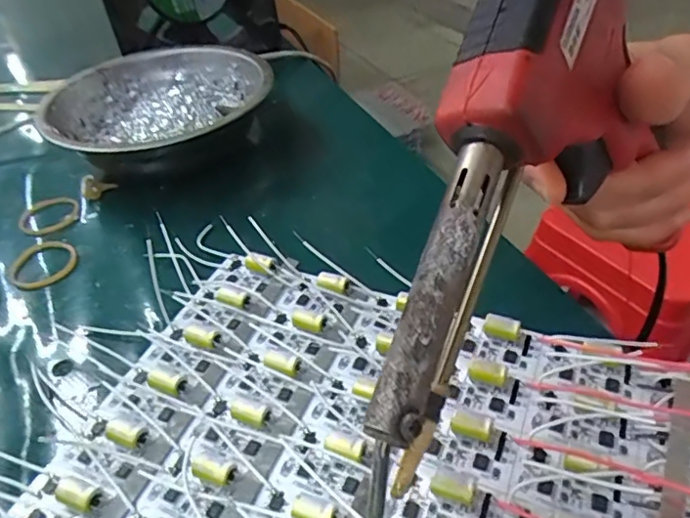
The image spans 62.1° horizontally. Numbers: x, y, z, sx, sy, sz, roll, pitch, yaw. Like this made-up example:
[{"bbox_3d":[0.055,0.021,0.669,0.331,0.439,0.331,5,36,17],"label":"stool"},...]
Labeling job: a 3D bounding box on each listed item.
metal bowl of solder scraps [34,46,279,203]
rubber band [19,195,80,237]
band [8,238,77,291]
[{"bbox_3d":[-0.105,-0.083,0.334,0.118,0.038,0.121,-2,42,2],"label":"metal bowl of solder scraps"},{"bbox_3d":[-0.160,-0.024,0.309,0.031,0.004,0.038,-24,39,-14],"label":"rubber band"},{"bbox_3d":[-0.146,0.001,0.275,0.030,0.004,0.038,-24,46,-22],"label":"band"}]

